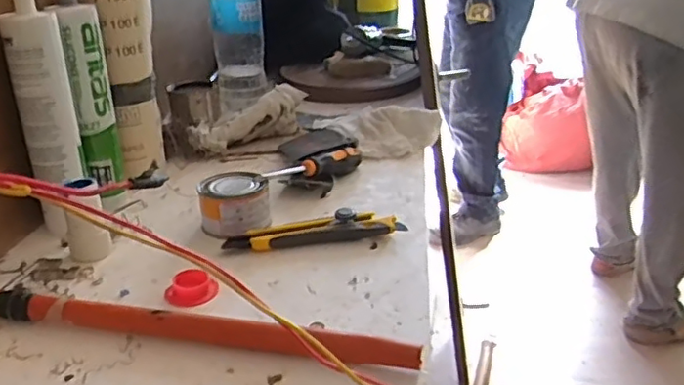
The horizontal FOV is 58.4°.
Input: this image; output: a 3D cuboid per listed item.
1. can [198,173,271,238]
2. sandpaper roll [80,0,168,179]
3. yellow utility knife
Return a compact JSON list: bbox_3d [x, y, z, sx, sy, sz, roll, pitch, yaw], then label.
[{"bbox_3d":[-0.107,0.010,0.620,0.071,0.039,0.072,-5,26,-11],"label":"can"},{"bbox_3d":[-0.244,-0.170,0.714,0.100,0.290,0.066,-16,30,-30],"label":"sandpaper roll"},{"bbox_3d":[-0.026,0.034,0.594,0.168,0.026,0.031,-5,26,-11],"label":"yellow utility knife"}]

